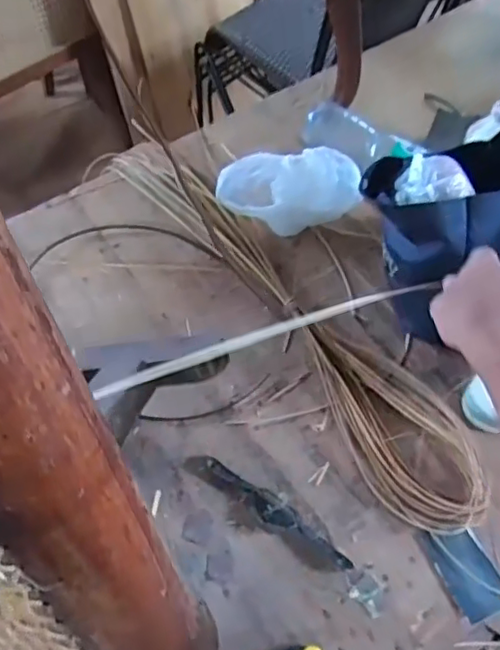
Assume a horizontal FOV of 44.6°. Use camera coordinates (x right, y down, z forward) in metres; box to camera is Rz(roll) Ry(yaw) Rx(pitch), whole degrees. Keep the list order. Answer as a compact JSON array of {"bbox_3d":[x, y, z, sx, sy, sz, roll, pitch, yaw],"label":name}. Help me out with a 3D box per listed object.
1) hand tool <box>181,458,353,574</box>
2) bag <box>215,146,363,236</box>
[{"bbox_3d":[0.018,0.202,0.681,0.213,0.027,0.037,31,61,16],"label":"hand tool"},{"bbox_3d":[0.058,-0.197,0.905,0.208,0.083,0.095,0,57,-3],"label":"bag"}]

